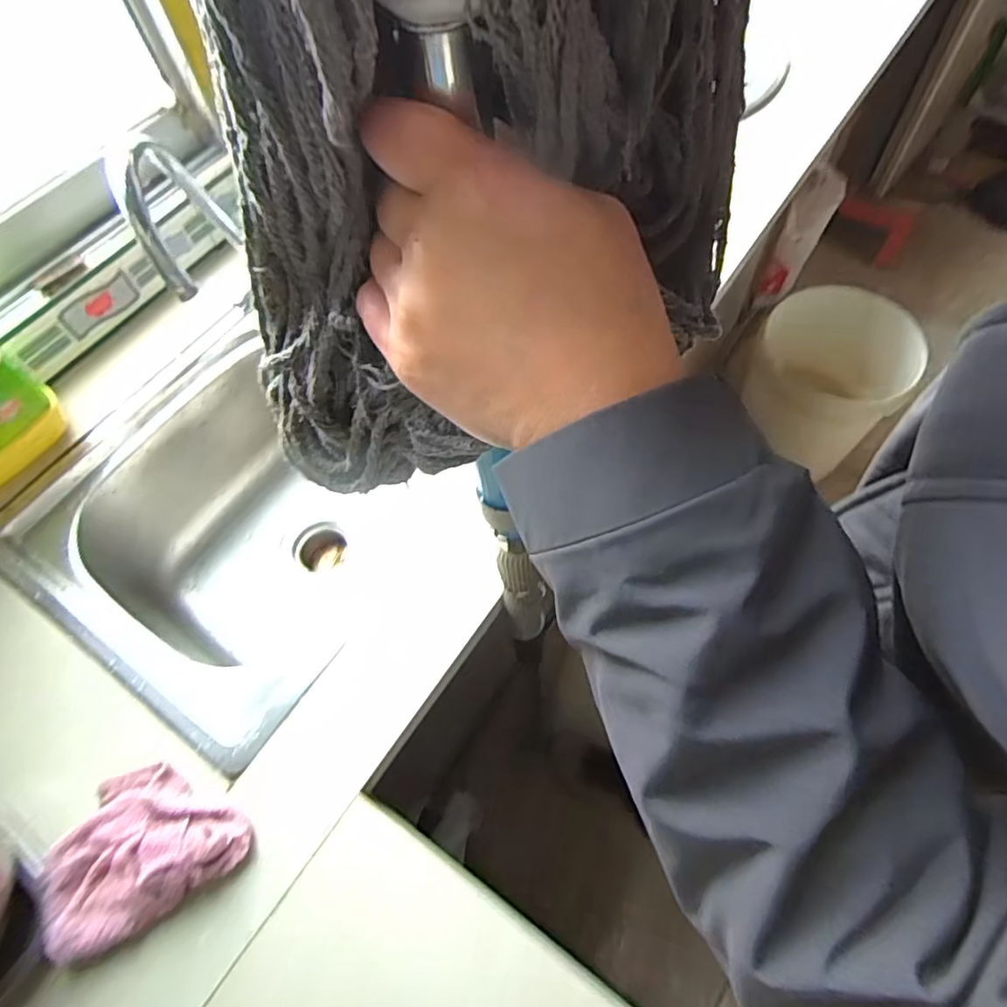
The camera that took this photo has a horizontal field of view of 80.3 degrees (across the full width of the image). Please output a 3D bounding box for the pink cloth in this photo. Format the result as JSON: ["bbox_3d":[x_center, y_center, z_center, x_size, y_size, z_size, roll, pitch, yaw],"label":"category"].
[{"bbox_3d":[-0.279,0.257,0.459,0.143,0.034,0.113,-29,65,-11],"label":"pink cloth"}]

